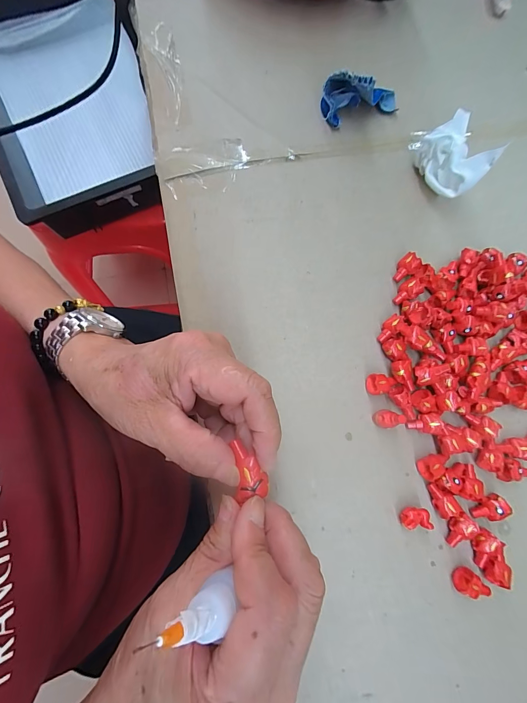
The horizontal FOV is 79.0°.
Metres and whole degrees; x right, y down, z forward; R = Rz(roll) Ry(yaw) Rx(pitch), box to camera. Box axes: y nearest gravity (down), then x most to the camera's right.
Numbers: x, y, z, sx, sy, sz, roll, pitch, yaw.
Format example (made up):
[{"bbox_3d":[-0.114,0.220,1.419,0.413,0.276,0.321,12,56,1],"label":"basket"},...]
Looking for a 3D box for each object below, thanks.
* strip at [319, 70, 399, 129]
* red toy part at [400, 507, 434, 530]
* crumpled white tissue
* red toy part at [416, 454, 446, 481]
[{"bbox_3d":[0.095,-0.241,0.292,0.077,0.041,0.030,-21,80,-5],"label":"strip"},{"bbox_3d":[0.111,0.122,0.235,0.019,0.015,0.014,-13,80,-4],"label":"red toy part"},{"bbox_3d":[0.164,-0.165,0.274,0.039,0.052,0.056,-35,82,-7],"label":"crumpled white tissue"},{"bbox_3d":[0.130,0.087,0.242,0.021,0.015,0.014,-16,80,-4],"label":"red toy part"}]

